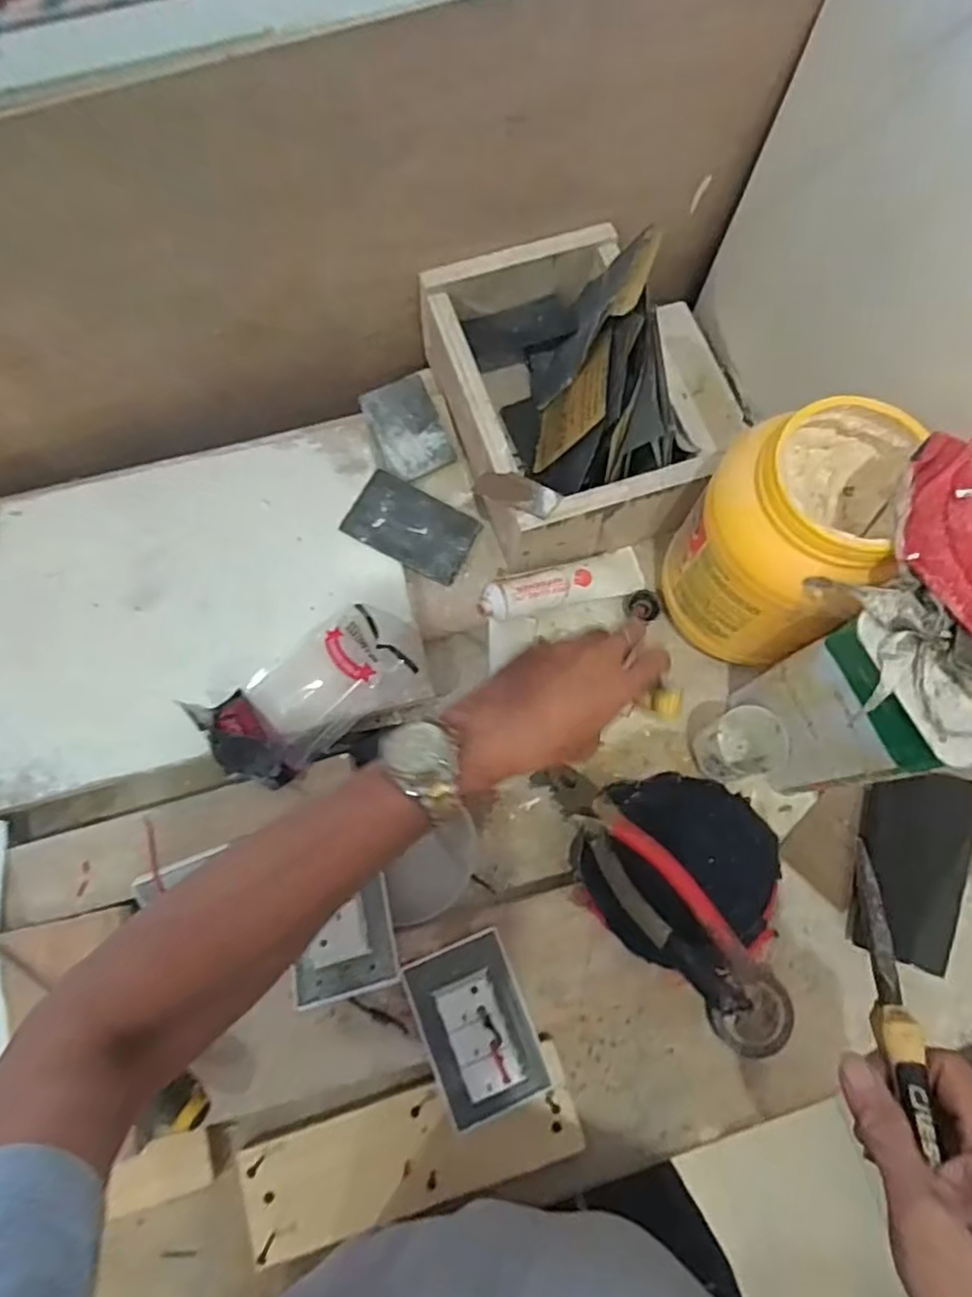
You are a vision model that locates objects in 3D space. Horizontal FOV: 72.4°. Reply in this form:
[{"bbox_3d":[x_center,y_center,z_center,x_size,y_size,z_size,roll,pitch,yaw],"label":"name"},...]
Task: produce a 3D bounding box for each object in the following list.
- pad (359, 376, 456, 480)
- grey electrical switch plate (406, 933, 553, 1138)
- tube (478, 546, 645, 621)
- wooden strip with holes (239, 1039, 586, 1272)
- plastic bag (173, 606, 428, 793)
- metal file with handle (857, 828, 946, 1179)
[{"bbox_3d":[-0.079,-0.223,0.670,0.067,0.010,0.112,-22,76,-7],"label":"pad"},{"bbox_3d":[-0.007,0.278,0.484,0.079,0.038,0.119,-20,75,-6],"label":"grey electrical switch plate"},{"bbox_3d":[0.076,-0.060,0.626,0.170,0.024,0.038,-16,74,-23],"label":"tube"},{"bbox_3d":[-0.054,0.381,0.503,0.247,0.016,0.080,-17,75,-5],"label":"wooden strip with holes"},{"bbox_3d":[-0.141,0.032,0.558,0.187,0.050,0.104,-36,77,-10],"label":"plastic bag"},{"bbox_3d":[0.236,0.197,0.394,0.019,0.028,0.155,3,62,0],"label":"metal file with handle"}]

